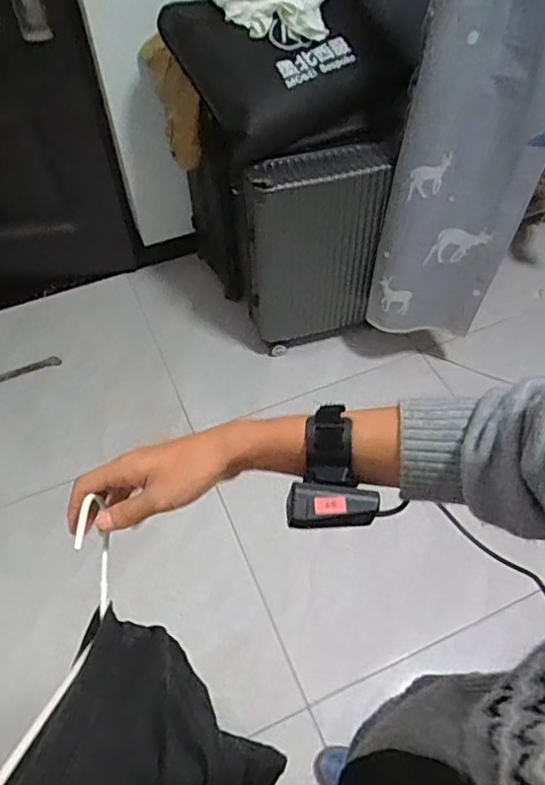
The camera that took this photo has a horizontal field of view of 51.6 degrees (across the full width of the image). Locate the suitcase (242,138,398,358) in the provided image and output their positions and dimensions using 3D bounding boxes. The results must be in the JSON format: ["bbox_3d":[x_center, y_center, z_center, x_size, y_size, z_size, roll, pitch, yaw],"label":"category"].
[{"bbox_3d":[0.110,-0.390,1.592,0.369,0.548,0.177,-11,54,-9],"label":"suitcase"}]

